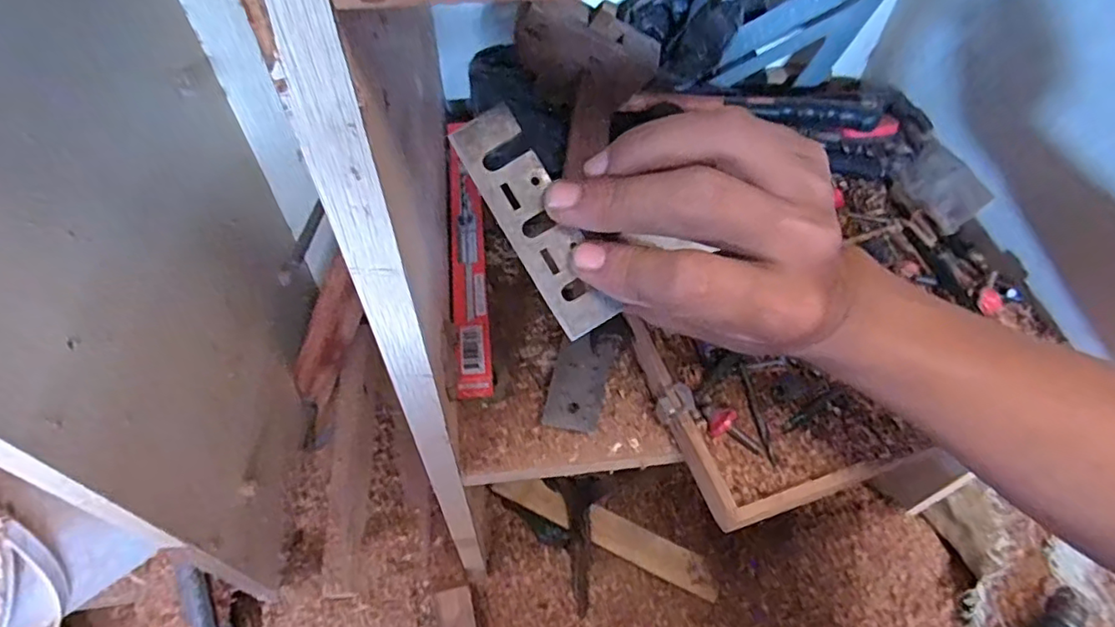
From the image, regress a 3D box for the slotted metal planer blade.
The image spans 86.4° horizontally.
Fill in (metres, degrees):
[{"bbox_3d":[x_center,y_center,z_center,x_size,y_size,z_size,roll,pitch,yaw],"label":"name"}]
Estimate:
[{"bbox_3d":[-0.006,-0.029,0.200,0.022,0.004,0.079,-31,100,-7],"label":"slotted metal planer blade"}]

